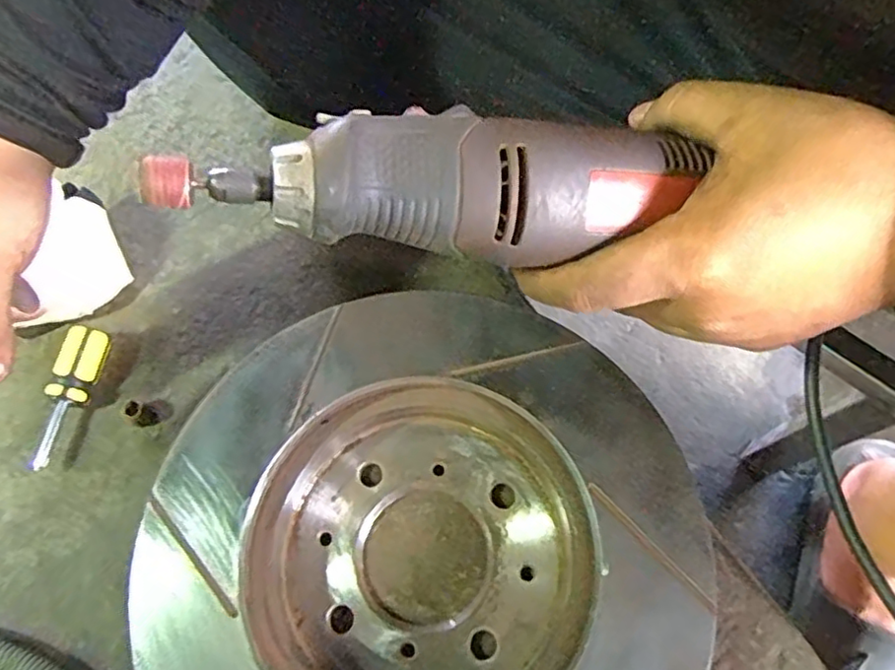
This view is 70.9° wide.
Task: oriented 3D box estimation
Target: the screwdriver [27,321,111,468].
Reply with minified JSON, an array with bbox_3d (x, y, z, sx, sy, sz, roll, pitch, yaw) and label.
[{"bbox_3d":[-0.212,0.036,0.352,0.017,0.027,0.079,10,67,7],"label":"screwdriver"}]

